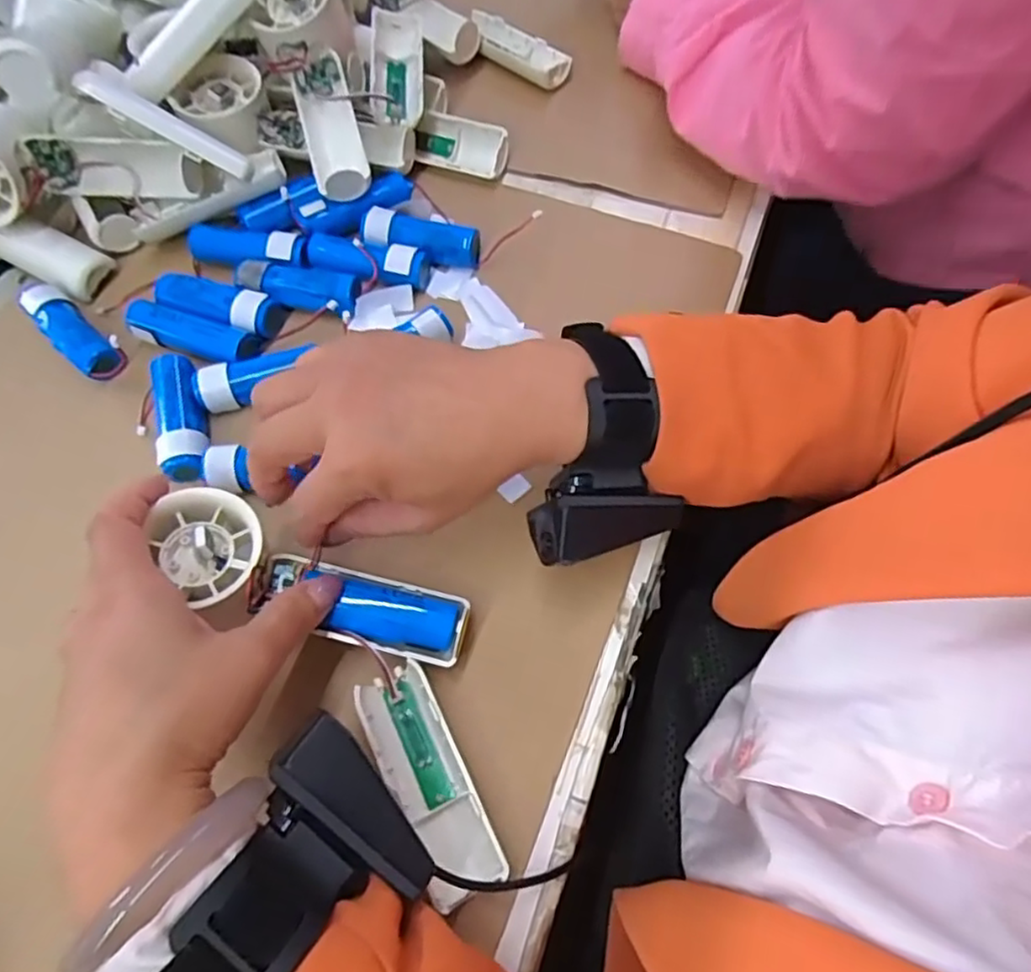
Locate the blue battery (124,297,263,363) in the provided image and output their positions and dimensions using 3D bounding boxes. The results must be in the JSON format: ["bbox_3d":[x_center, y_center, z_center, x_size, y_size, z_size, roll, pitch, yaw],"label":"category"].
[{"bbox_3d":[-0.186,-0.087,0.389,0.076,0.017,0.022,16,65,9],"label":"blue battery"}]

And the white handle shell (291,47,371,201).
[{"bbox_3d":[-0.113,-0.216,0.416,0.033,0.038,0.093,-14,65,-6],"label":"white handle shell"}]

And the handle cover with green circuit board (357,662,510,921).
[{"bbox_3d":[-0.037,0.126,0.291,0.032,0.020,0.094,-24,66,-10],"label":"handle cover with green circuit board"}]

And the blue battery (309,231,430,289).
[{"bbox_3d":[-0.091,-0.136,0.409,0.072,0.021,0.023,12,65,7],"label":"blue battery"}]

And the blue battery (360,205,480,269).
[{"bbox_3d":[-0.060,-0.151,0.414,0.074,0.021,0.024,17,65,9],"label":"blue battery"}]

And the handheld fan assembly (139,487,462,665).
[{"bbox_3d":[-0.092,0.045,0.304,0.143,0.031,0.045,22,68,-3],"label":"handheld fan assembly"}]

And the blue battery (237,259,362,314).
[{"bbox_3d":[-0.128,-0.118,0.402,0.072,0.022,0.023,9,65,5],"label":"blue battery"}]

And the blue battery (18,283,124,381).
[{"bbox_3d":[-0.257,-0.088,0.392,0.075,0.023,0.022,41,71,18],"label":"blue battery"}]

